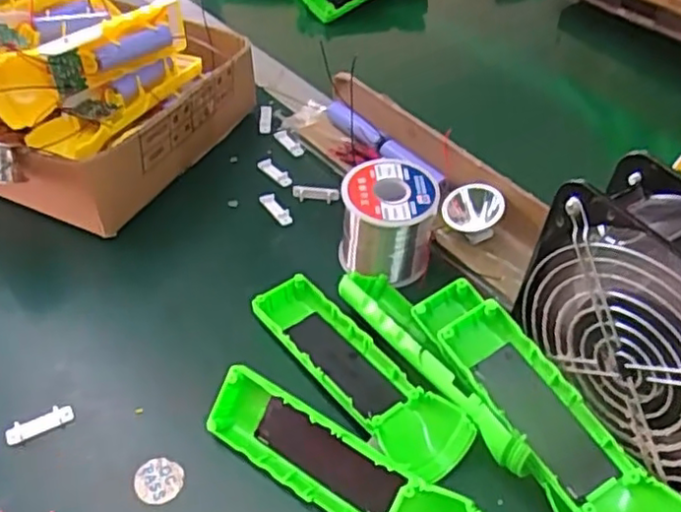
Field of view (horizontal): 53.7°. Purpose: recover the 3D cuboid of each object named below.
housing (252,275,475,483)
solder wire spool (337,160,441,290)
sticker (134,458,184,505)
[{"bbox_3d":[0.009,0.070,0.416,0.043,0.023,0.163,-32,54,-26],"label":"housing"},{"bbox_3d":[0.032,-0.024,0.475,0.063,0.063,0.062,4,47,3],"label":"solder wire spool"},{"bbox_3d":[-0.102,0.125,0.375,0.026,0.004,0.024,0,47,0],"label":"sticker"}]

